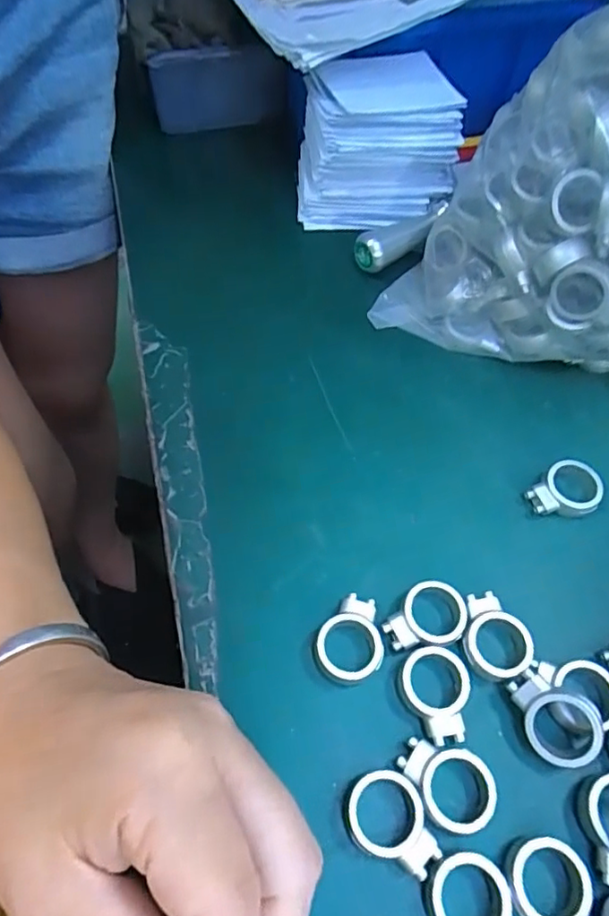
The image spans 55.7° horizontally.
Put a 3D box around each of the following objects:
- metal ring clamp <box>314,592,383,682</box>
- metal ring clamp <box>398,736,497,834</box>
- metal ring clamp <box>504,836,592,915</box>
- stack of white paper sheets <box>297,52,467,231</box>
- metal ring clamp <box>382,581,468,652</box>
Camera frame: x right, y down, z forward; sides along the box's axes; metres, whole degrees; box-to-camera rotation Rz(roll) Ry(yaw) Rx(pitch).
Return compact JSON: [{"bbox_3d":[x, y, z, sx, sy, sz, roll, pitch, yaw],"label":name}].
[{"bbox_3d":[0.018,0.071,0.230,0.026,0.010,0.033,11,60,7],"label":"metal ring clamp"},{"bbox_3d":[0.050,0.115,0.204,0.034,0.007,0.025,30,64,17],"label":"metal ring clamp"},{"bbox_3d":[0.080,0.143,0.187,0.025,0.008,0.033,-7,60,-4],"label":"metal ring clamp"},{"bbox_3d":[0.042,-0.187,0.341,0.092,0.077,0.060,0,60,0],"label":"stack of white paper sheets"},{"bbox_3d":[0.049,0.065,0.234,0.034,0.007,0.025,-17,61,-10],"label":"metal ring clamp"}]

